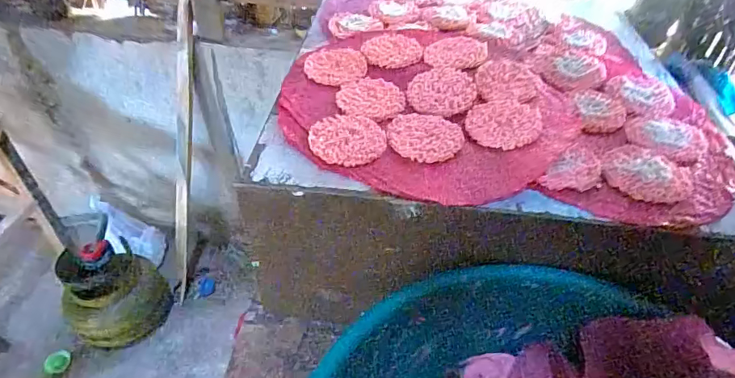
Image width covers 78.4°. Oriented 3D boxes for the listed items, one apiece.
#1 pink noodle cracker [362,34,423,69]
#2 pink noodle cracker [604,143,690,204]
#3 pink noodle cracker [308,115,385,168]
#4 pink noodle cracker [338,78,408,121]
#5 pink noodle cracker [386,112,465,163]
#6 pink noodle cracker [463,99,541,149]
[{"bbox_3d":[0.033,-0.190,0.613,0.078,0.010,0.088,0,46,0],"label":"pink noodle cracker"},{"bbox_3d":[0.281,-0.015,0.456,0.078,0.006,0.077,0,46,0],"label":"pink noodle cracker"},{"bbox_3d":[-0.021,-0.053,0.479,0.079,0.008,0.074,0,46,0],"label":"pink noodle cracker"},{"bbox_3d":[0.004,-0.108,0.537,0.079,0.007,0.086,0,46,0],"label":"pink noodle cracker"},{"bbox_3d":[0.063,-0.060,0.489,0.080,0.004,0.078,0,46,0],"label":"pink noodle cracker"},{"bbox_3d":[0.153,-0.075,0.504,0.080,0.007,0.078,10,47,10],"label":"pink noodle cracker"}]

